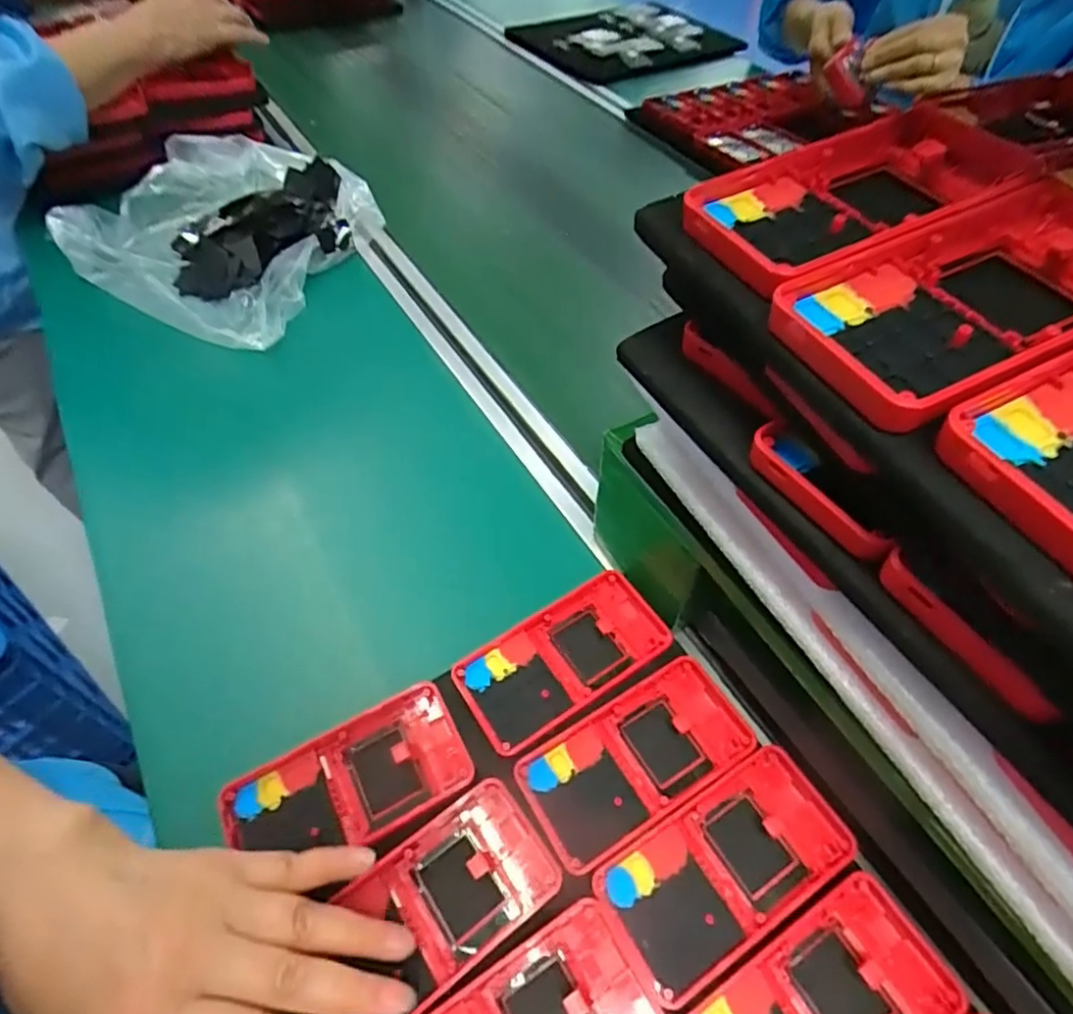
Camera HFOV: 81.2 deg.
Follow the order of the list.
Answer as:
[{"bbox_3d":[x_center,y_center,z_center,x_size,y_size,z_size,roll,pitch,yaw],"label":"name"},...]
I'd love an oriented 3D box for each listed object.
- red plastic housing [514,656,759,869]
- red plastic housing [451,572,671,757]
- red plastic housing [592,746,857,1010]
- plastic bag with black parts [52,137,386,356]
[{"bbox_3d":[0.055,0.133,0.338,0.123,0.011,0.064,-24,60,-20],"label":"red plastic housing"},{"bbox_3d":[0.017,0.090,0.373,0.124,0.017,0.060,-27,61,-21],"label":"red plastic housing"},{"bbox_3d":[0.094,0.173,0.308,0.128,0.012,0.061,-24,60,-20],"label":"red plastic housing"},{"bbox_3d":[-0.308,-0.287,0.628,0.243,0.048,0.276,15,55,6],"label":"plastic bag with black parts"}]

